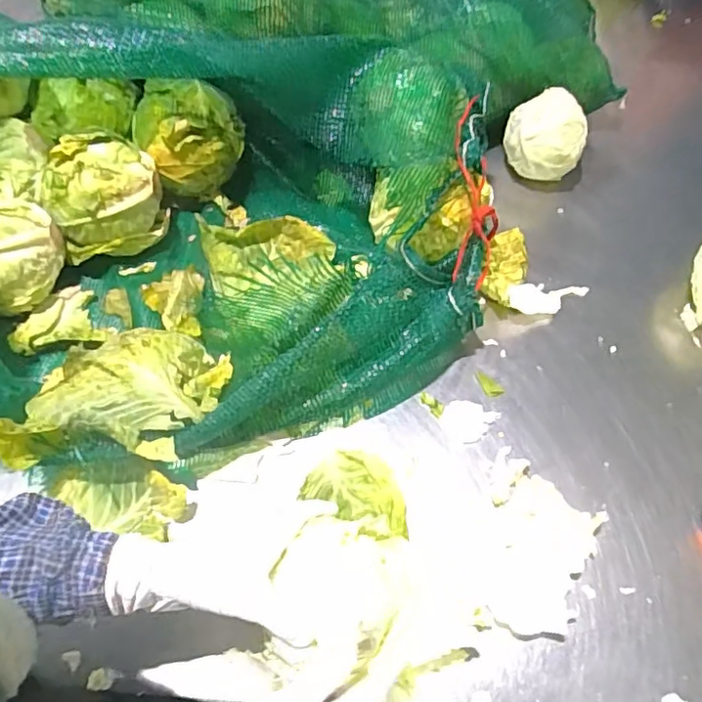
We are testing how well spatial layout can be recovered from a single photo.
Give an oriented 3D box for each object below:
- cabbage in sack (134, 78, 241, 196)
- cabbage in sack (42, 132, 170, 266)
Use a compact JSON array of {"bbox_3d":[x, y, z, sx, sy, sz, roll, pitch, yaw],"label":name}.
[{"bbox_3d":[-0.201,-0.271,0.726,0.133,0.111,0.096,-13,62,-9],"label":"cabbage in sack"},{"bbox_3d":[-0.289,-0.185,0.685,0.130,0.100,0.109,-11,62,-8],"label":"cabbage in sack"}]

